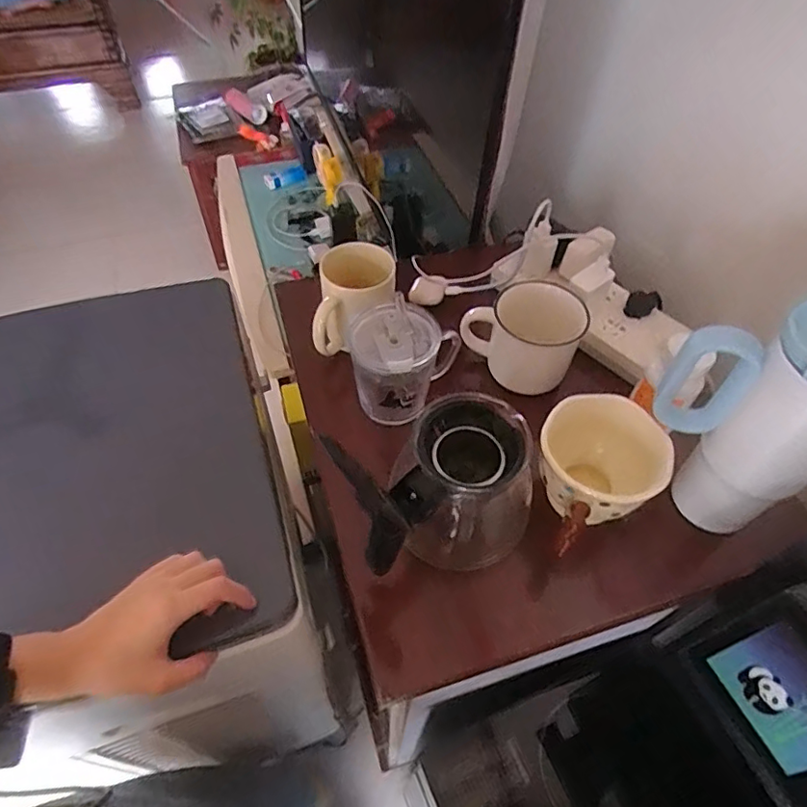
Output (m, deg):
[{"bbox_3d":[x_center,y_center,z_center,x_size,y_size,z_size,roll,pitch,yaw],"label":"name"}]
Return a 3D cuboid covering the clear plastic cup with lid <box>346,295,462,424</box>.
[{"bbox_3d":[-0.007,-0.039,0.536,0.091,0.101,0.090,1,53,-1],"label":"clear plastic cup with lid"}]

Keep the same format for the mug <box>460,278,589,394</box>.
[{"bbox_3d":[0.130,-0.076,0.579,0.081,0.088,0.101,-30,59,-22],"label":"mug"}]

